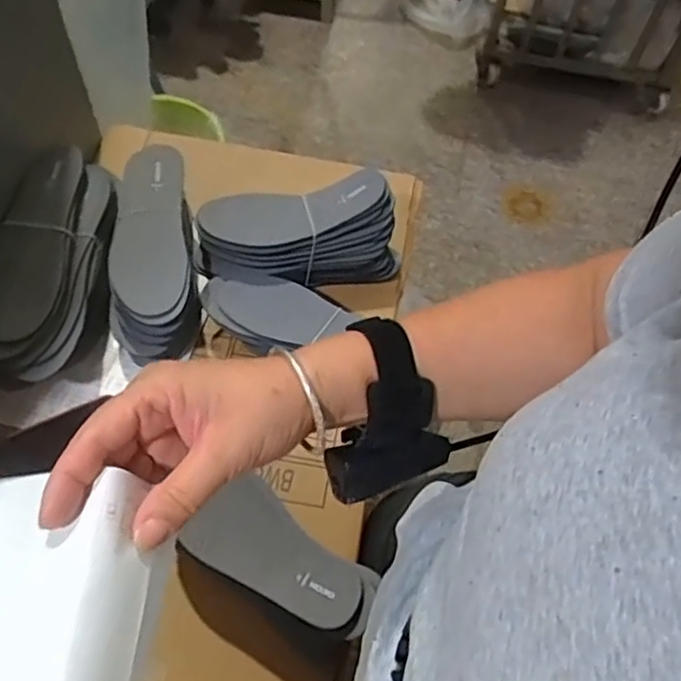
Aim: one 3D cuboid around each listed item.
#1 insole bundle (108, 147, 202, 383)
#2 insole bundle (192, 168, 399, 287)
[{"bbox_3d":[-0.212,-0.095,0.776,0.091,0.105,0.258,-3,61,-5],"label":"insole bundle"},{"bbox_3d":[-0.050,-0.124,0.779,0.231,0.103,0.097,-13,62,-11],"label":"insole bundle"}]

